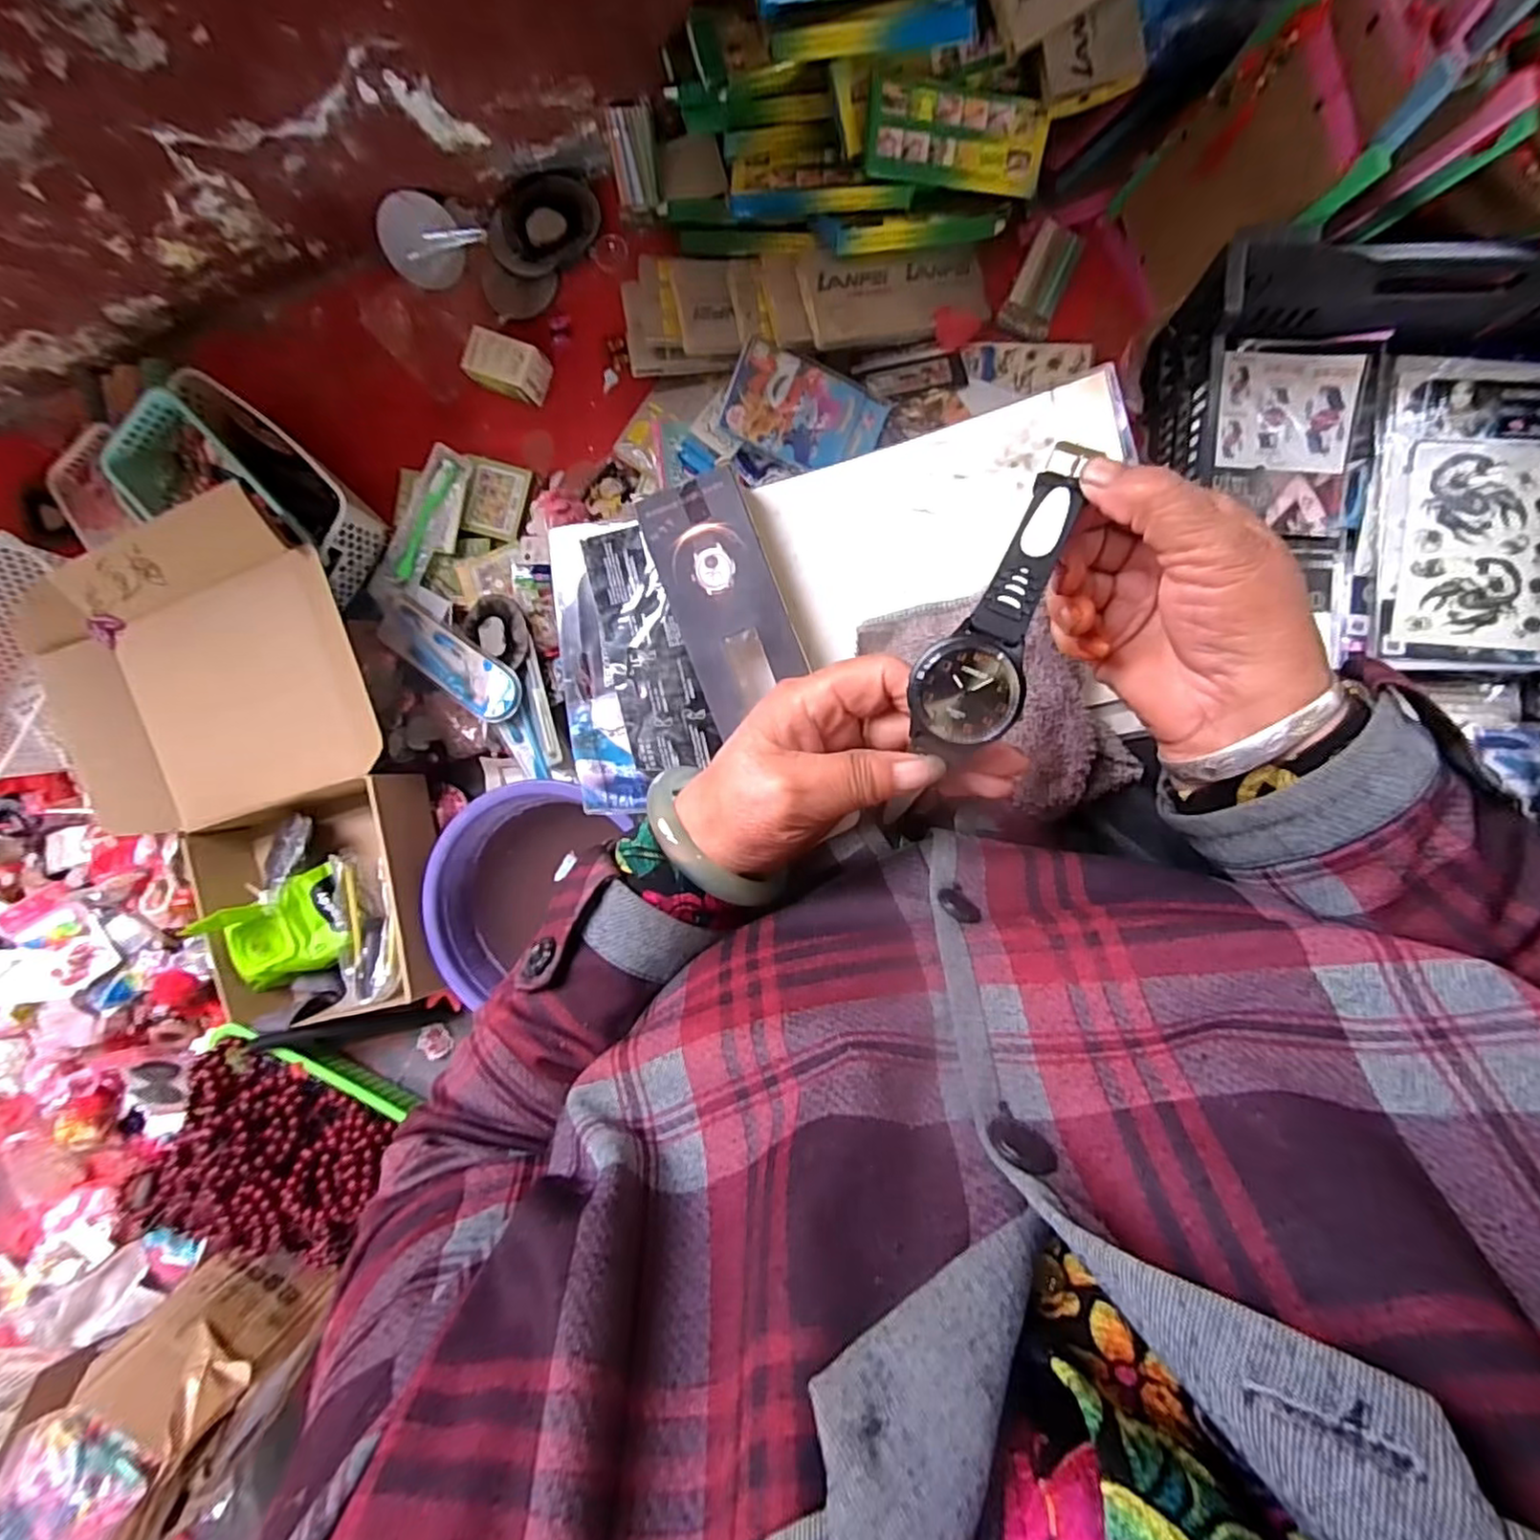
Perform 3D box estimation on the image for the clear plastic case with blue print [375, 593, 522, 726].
[{"bbox_3d":[-0.396,-0.138,0.809,0.206,0.030,0.067,36,98,5],"label":"clear plastic case with blue print"}]

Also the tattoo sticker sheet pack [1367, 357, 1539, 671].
[{"bbox_3d":[0.675,-0.246,0.634,0.163,0.017,0.299,4,89,8],"label":"tattoo sticker sheet pack"}]

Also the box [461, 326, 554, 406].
[{"bbox_3d":[-0.313,-0.480,0.797,0.090,0.051,0.055,17,96,7],"label":"box"}]

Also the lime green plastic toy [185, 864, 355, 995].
[{"bbox_3d":[-0.609,0.206,0.830,0.199,0.050,0.114,-24,90,9],"label":"lime green plastic toy"}]

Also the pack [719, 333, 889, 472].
[{"bbox_3d":[0.039,-0.384,0.722,0.164,0.009,0.095,19,105,-15],"label":"pack"}]

